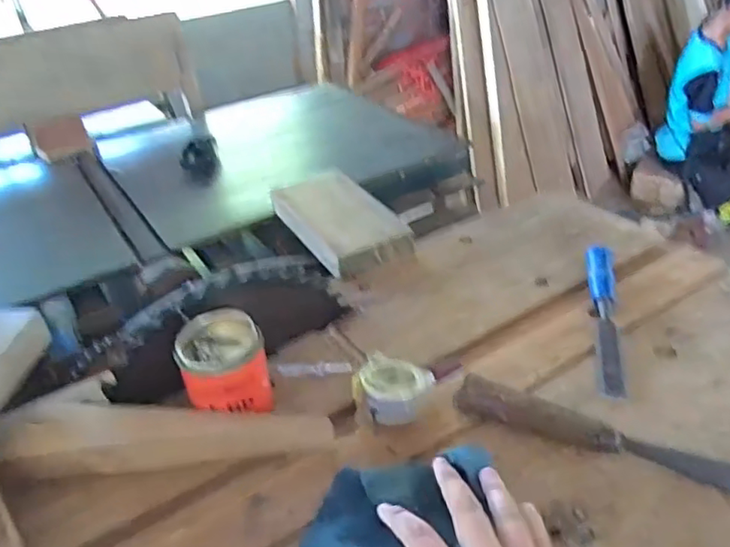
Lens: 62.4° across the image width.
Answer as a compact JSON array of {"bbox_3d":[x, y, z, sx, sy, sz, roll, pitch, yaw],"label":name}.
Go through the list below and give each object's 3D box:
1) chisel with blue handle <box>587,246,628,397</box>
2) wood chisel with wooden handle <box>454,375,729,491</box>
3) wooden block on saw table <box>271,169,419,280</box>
[{"bbox_3d":[0.248,0.039,0.625,0.028,0.021,0.224,5,35,15],"label":"chisel with blue handle"},{"bbox_3d":[0.199,0.129,0.490,0.250,0.035,0.038,10,37,22],"label":"wood chisel with wooden handle"},{"bbox_3d":[-0.035,-0.074,0.808,0.115,0.037,0.221,-19,36,-20],"label":"wooden block on saw table"}]

